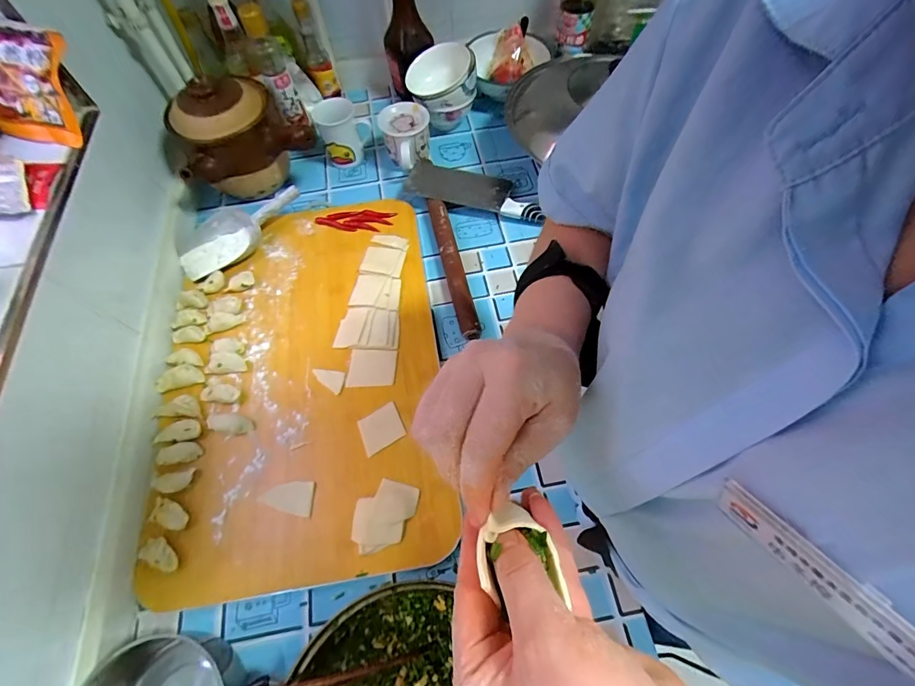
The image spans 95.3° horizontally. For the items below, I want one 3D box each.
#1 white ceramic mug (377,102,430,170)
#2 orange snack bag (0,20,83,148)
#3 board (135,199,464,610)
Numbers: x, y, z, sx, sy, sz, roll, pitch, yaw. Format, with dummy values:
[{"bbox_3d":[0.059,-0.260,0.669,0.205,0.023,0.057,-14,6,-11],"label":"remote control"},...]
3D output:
[{"bbox_3d":[-0.095,-0.376,0.767,0.088,0.080,0.091,-3,63,1],"label":"white ceramic mug"},{"bbox_3d":[-0.532,-0.315,0.506,0.111,0.125,0.023,9,33,-4],"label":"orange snack bag"},{"bbox_3d":[-0.223,0.026,0.602,0.375,0.023,0.564,-8,63,-4],"label":"board"}]

